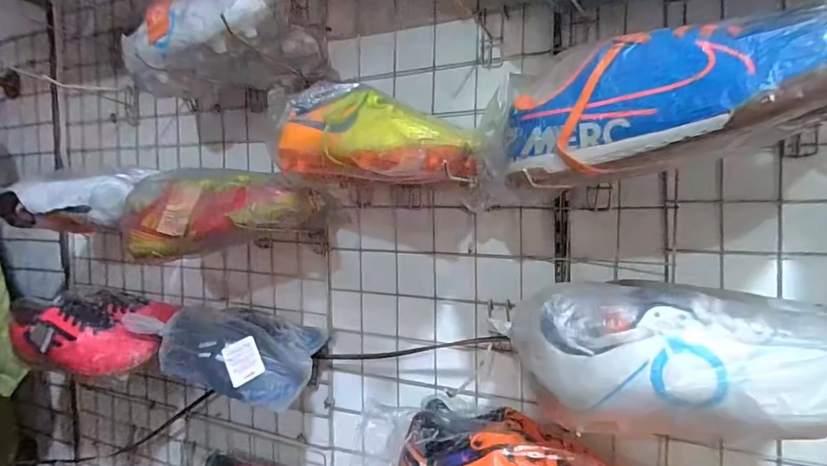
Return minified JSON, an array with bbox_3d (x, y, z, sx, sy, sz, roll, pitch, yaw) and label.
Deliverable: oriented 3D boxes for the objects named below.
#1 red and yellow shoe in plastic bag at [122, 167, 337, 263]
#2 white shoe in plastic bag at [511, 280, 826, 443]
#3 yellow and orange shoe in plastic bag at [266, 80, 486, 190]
[{"bbox_3d":[-0.234,-0.020,0.565,0.221,0.092,0.120,1,5,24],"label":"red and yellow shoe in plastic bag"},{"bbox_3d":[0.207,0.096,0.341,0.247,0.103,0.077,1,5,26],"label":"white shoe in plastic bag"},{"bbox_3d":[-0.053,-0.097,0.463,0.219,0.099,0.086,19,16,37],"label":"yellow and orange shoe in plastic bag"}]

